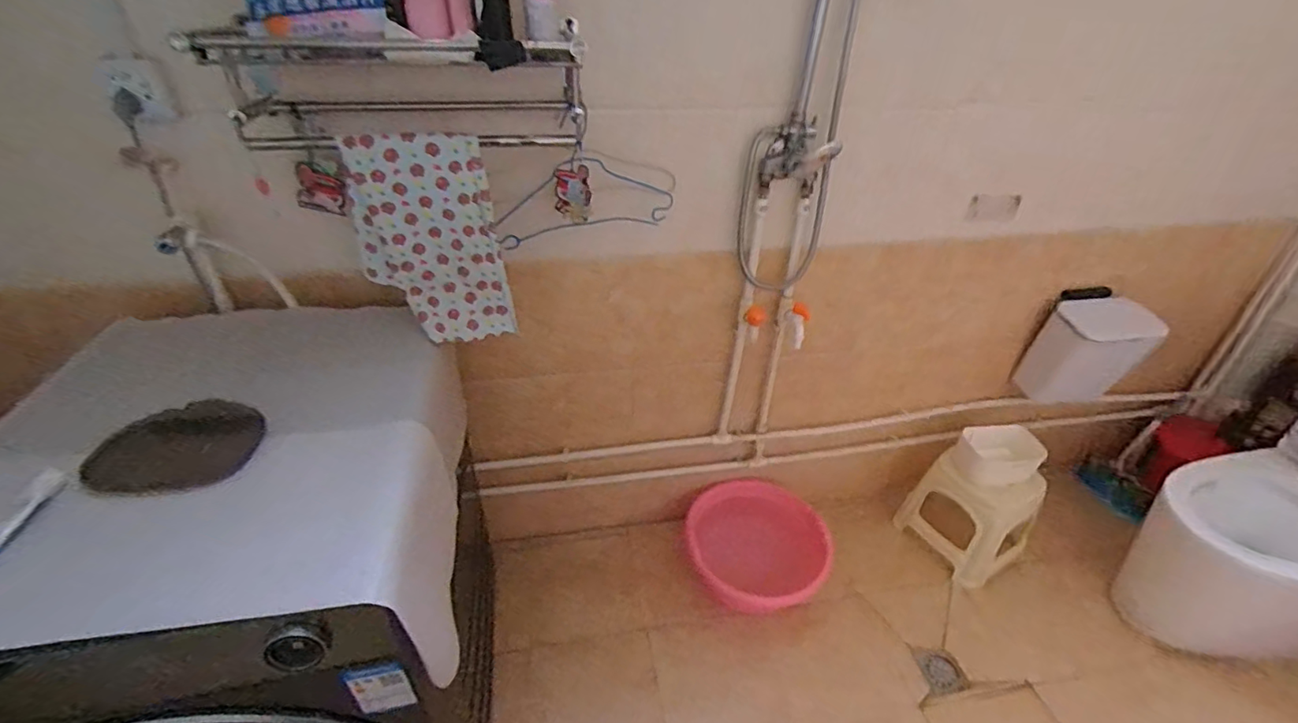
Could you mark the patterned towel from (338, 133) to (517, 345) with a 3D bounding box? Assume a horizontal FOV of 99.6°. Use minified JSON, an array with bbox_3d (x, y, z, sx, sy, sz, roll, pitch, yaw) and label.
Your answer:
[{"bbox_3d":[-0.381,-0.191,0.923,0.242,0.352,0.067,-3,31,-1],"label":"patterned towel"}]

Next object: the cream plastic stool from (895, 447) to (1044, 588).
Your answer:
[{"bbox_3d":[0.873,0.400,1.499,0.212,0.249,0.270,-18,39,-25],"label":"cream plastic stool"}]

